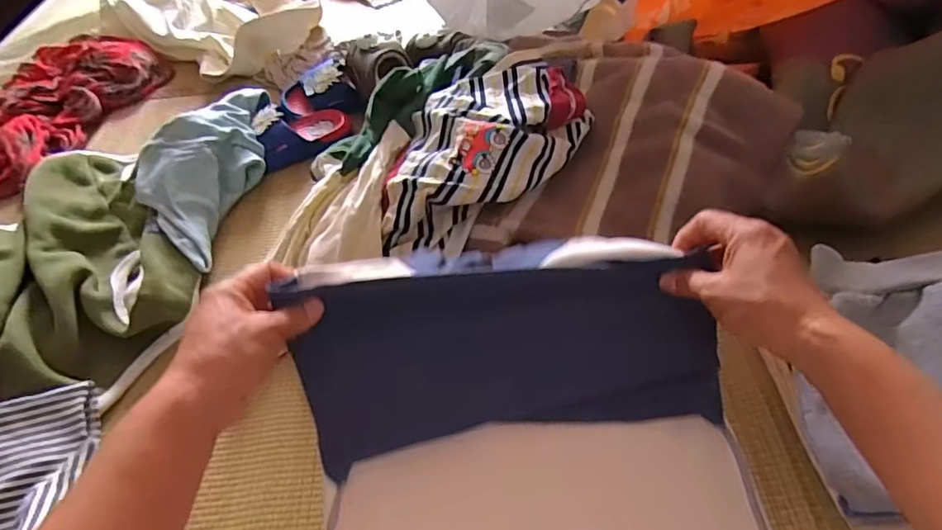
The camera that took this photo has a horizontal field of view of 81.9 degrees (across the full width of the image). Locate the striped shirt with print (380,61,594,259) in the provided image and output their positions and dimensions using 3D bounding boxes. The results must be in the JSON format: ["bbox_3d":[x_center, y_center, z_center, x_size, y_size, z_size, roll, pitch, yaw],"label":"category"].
[{"bbox_3d":[0.004,-0.121,0.582,0.149,0.081,0.278,35,61,30],"label":"striped shirt with print"}]

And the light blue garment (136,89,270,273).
[{"bbox_3d":[-0.339,-0.131,0.696,0.116,0.081,0.308,2,49,8],"label":"light blue garment"}]

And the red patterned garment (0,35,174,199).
[{"bbox_3d":[-0.674,-0.253,0.862,0.223,0.050,0.371,11,51,15],"label":"red patterned garment"}]

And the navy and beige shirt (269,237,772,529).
[{"bbox_3d":[0.052,0.183,0.385,0.318,0.075,0.422,-8,73,-4],"label":"navy and beige shirt"}]

